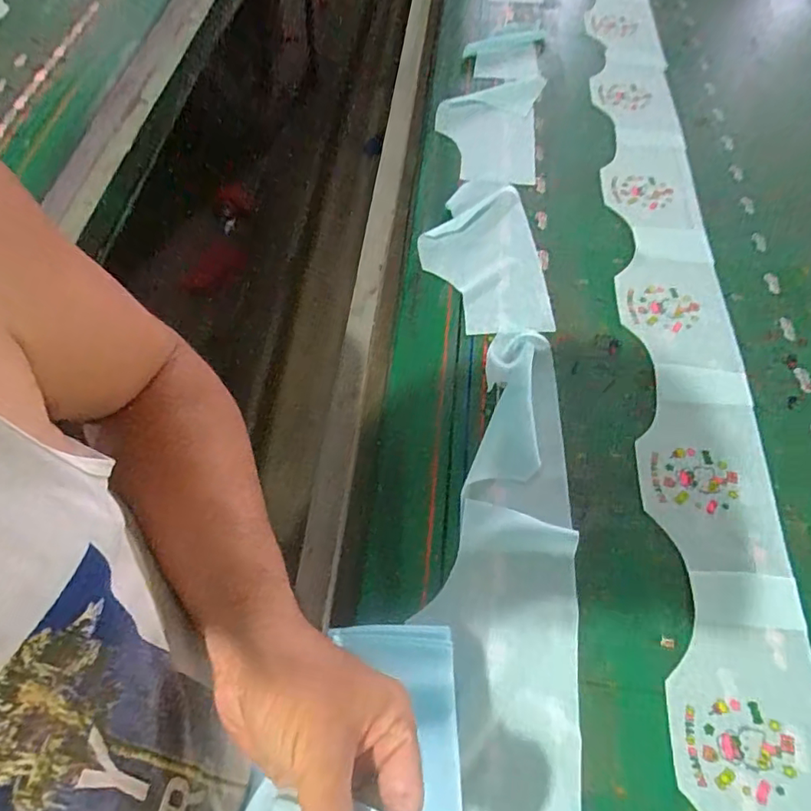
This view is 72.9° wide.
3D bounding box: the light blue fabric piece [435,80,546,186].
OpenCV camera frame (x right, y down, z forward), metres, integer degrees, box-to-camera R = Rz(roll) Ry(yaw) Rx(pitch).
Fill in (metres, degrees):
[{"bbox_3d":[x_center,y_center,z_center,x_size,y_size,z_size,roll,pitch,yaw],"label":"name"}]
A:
[{"bbox_3d":[0.146,-0.470,0.973,0.179,0.183,0.056,-7,59,-6],"label":"light blue fabric piece"}]

